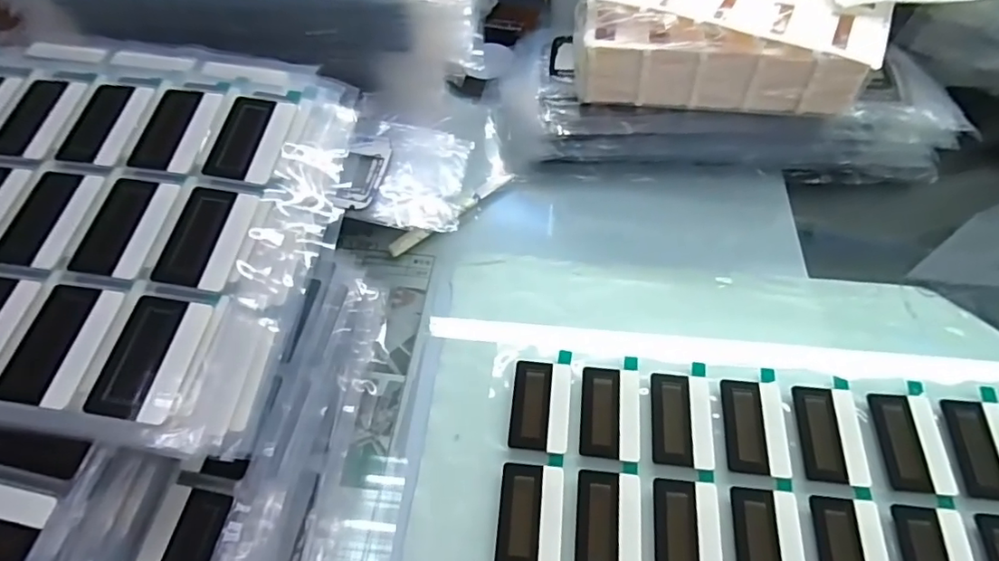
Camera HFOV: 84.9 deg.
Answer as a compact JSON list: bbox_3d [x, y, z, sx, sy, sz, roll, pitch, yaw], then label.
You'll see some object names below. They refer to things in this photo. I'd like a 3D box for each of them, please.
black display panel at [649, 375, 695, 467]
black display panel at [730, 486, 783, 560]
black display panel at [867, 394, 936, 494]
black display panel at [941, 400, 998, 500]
[{"bbox_3d":[0.101,0.080,0.320,0.023,0.004,0.053,4,60,6],"label":"black display panel"},{"bbox_3d":[0.134,0.136,0.283,0.023,0.004,0.053,4,60,6],"label":"black display panel"},{"bbox_3d":[0.225,0.089,0.304,0.023,0.004,0.054,3,60,5],"label":"black display panel"},{"bbox_3d":[0.262,0.091,0.299,0.024,0.004,0.053,3,60,6],"label":"black display panel"}]

